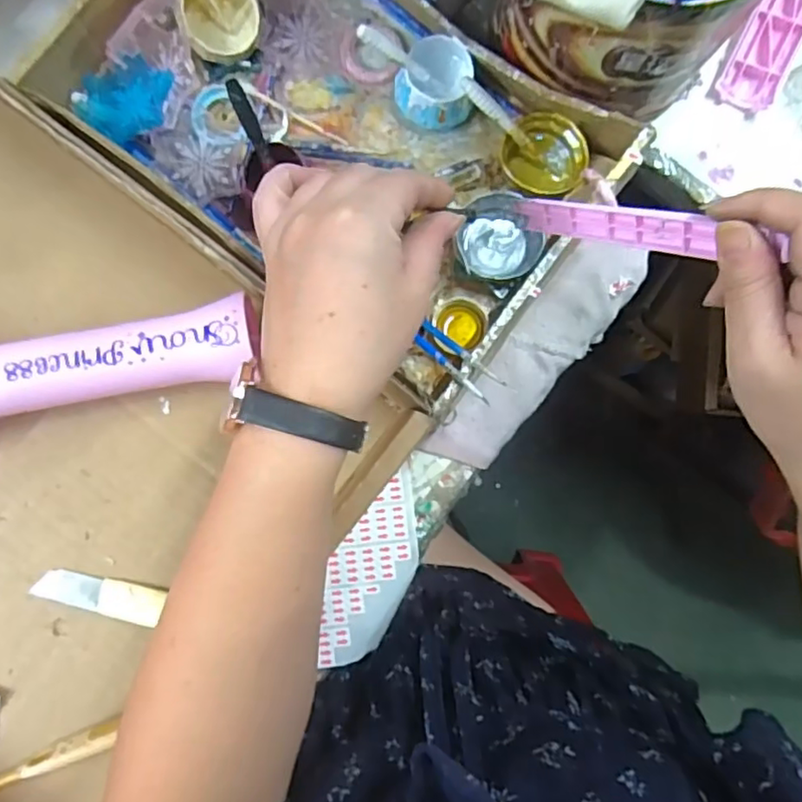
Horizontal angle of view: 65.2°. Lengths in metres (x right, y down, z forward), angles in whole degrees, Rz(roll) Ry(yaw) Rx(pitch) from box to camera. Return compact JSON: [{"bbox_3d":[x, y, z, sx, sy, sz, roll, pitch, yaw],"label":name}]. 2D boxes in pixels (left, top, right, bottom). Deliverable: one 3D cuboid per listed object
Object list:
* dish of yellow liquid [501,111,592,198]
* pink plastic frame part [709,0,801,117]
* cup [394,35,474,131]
[{"bbox_3d":[0.085,-0.144,0.369,0.047,0.020,0.040,33,86,1],"label":"dish of yellow liquid"},{"bbox_3d":[0.228,-0.231,0.378,0.037,0.015,0.112,23,97,12],"label":"pink plastic frame part"},{"bbox_3d":[0.019,-0.186,0.366,0.044,0.030,0.049,1,86,-1],"label":"cup"}]

